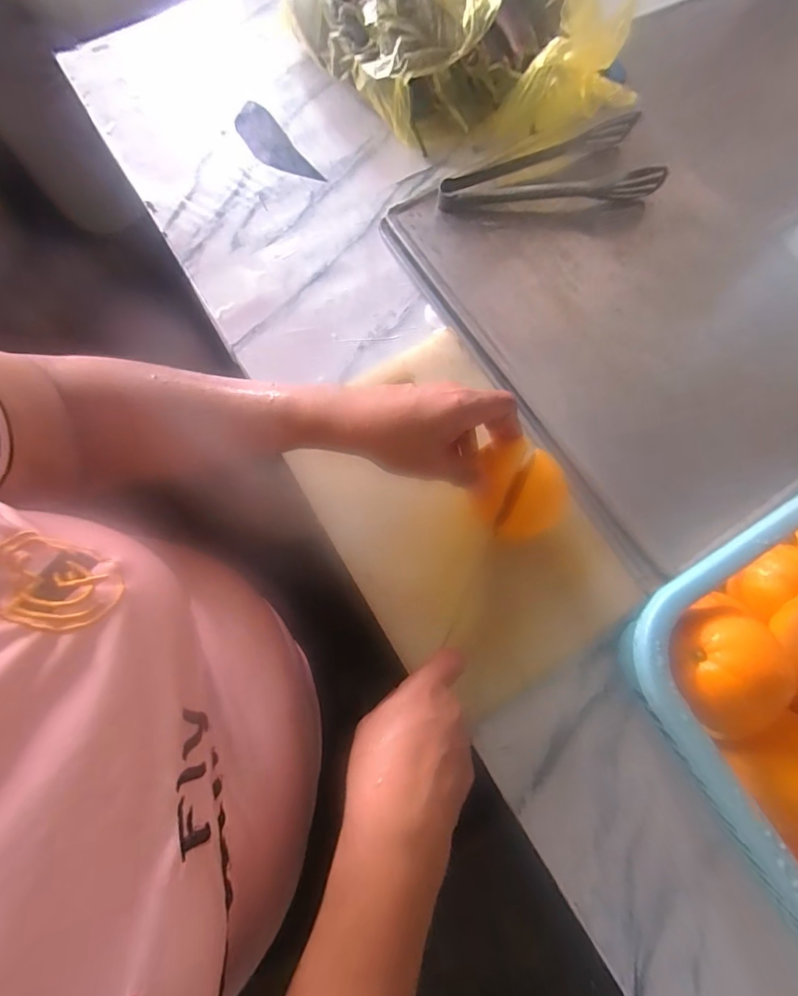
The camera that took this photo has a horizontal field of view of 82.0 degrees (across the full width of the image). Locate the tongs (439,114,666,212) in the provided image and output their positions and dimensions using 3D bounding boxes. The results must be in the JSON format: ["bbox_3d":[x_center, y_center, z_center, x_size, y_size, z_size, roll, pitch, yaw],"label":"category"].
[{"bbox_3d":[0.152,-0.338,0.478,0.223,0.032,0.086,-10,76,-5],"label":"tongs"}]

